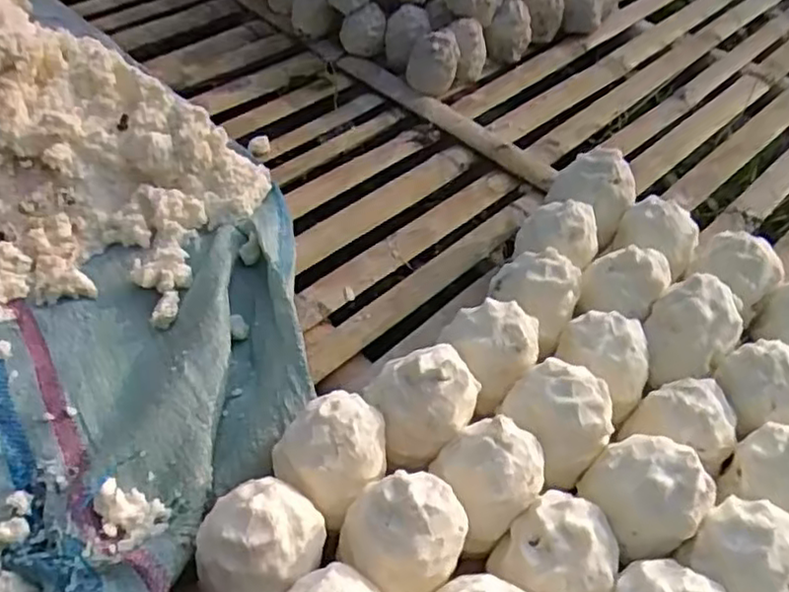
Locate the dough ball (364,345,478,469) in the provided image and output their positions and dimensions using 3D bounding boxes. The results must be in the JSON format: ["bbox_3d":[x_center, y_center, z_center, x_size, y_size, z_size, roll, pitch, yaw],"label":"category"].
[{"bbox_3d":[0.024,0.081,0.541,0.079,0.067,0.071,-14,53,-19],"label":"dough ball"}]

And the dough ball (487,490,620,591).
[{"bbox_3d":[0.115,0.181,0.484,0.075,0.066,0.071,4,49,-4],"label":"dough ball"}]

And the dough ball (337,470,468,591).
[{"bbox_3d":[0.004,0.162,0.476,0.084,0.079,0.071,31,52,18],"label":"dough ball"}]

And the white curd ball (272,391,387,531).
[{"bbox_3d":[-0.046,0.113,0.511,0.075,0.061,0.071,4,49,-4],"label":"white curd ball"}]

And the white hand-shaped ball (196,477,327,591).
[{"bbox_3d":[-0.096,0.169,0.473,0.084,0.078,0.077,4,49,-4],"label":"white hand-shaped ball"}]

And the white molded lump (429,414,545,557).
[{"bbox_3d":[0.069,0.134,0.515,0.072,0.074,0.075,4,49,-4],"label":"white molded lump"}]

